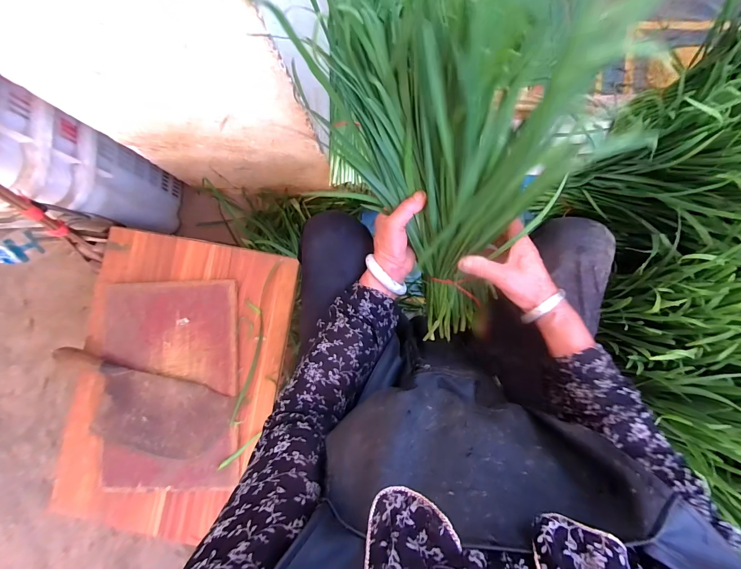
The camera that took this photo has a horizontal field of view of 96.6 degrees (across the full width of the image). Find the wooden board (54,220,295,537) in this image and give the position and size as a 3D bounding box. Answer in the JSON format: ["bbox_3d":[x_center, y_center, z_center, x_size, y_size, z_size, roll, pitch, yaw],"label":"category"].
[{"bbox_3d":[-0.380,0.192,0.625,0.411,0.036,0.558,9,88,4],"label":"wooden board"}]

